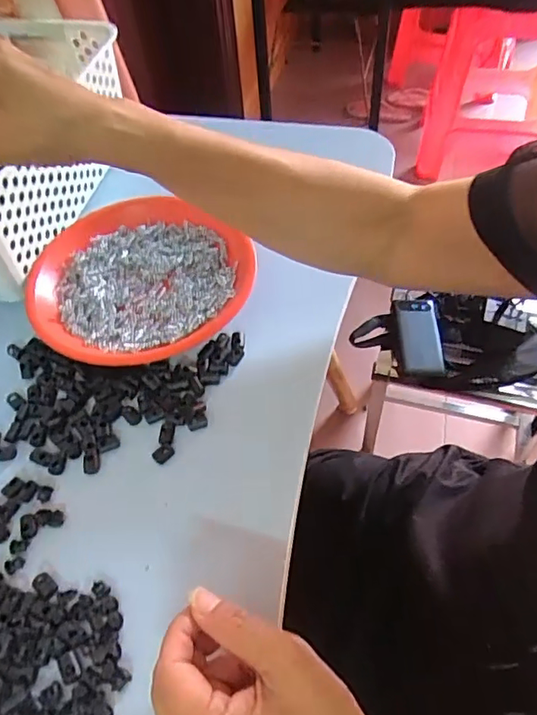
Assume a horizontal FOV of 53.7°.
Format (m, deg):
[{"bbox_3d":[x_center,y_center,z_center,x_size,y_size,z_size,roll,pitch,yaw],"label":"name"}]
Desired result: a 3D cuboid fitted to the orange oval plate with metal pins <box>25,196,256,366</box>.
[{"bbox_3d":[-0.118,-0.073,0.478,0.183,0.028,0.181,-32,58,-18],"label":"orange oval plate with metal pins"}]

